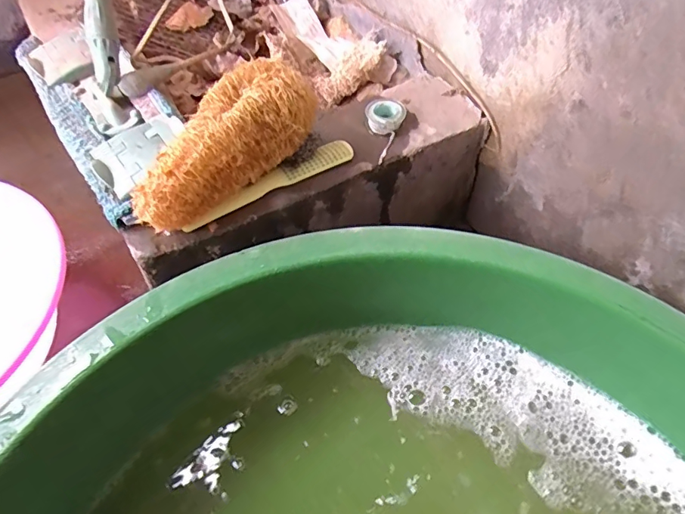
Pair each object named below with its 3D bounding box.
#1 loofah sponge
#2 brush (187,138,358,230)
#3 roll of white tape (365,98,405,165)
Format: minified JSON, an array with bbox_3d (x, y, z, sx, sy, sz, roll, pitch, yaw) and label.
[{"bbox_3d":[-0.122,-0.114,0.481,0.215,0.080,0.086,-46,63,-8],"label":"loofah sponge"},{"bbox_3d":[-0.073,-0.079,0.519,0.207,0.026,0.026,-33,59,-21],"label":"brush"},{"bbox_3d":[0.053,-0.157,0.580,0.046,0.020,0.098,1,53,1],"label":"roll of white tape"}]

